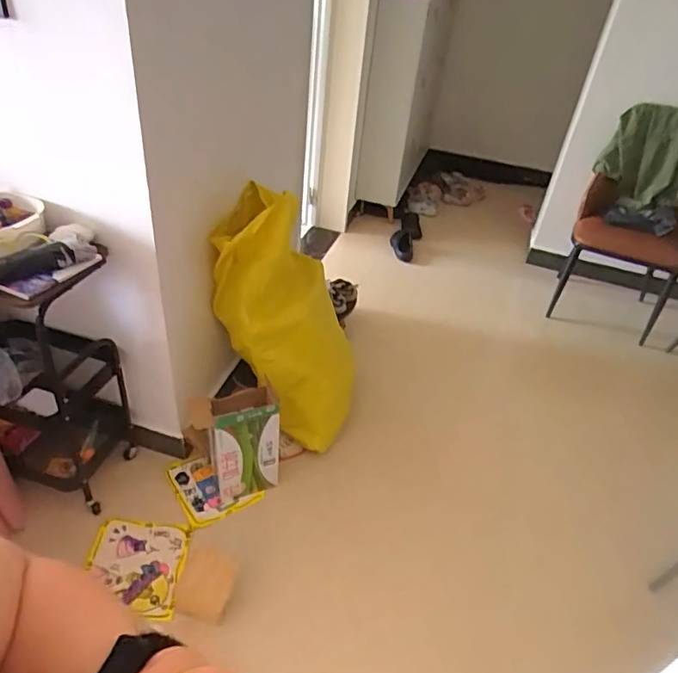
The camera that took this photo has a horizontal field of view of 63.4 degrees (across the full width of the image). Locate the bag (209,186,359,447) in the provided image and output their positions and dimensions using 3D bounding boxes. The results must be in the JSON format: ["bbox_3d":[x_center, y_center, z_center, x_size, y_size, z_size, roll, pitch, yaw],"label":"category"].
[{"bbox_3d":[-0.127,-0.026,1.676,0.346,0.822,0.251,-30,20,-37],"label":"bag"}]

